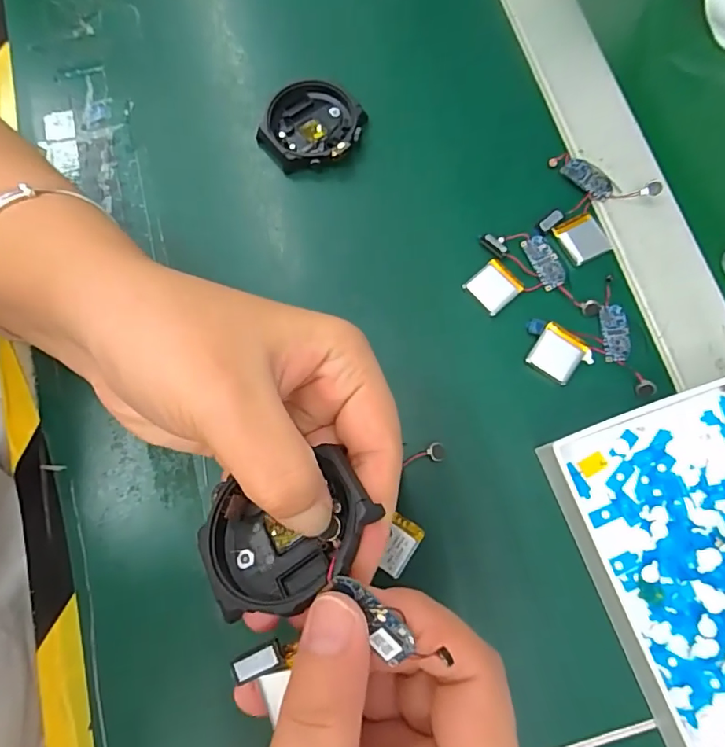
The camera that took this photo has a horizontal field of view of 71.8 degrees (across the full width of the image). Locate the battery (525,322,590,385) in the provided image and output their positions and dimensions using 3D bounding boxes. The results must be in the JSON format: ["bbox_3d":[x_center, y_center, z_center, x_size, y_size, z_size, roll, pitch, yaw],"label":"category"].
[{"bbox_3d":[0.091,-0.009,0.234,0.022,0.006,0.023,33,78,9],"label":"battery"}]

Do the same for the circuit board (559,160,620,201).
[{"bbox_3d":[0.118,-0.101,0.257,0.028,0.004,0.015,43,80,11],"label":"circuit board"}]

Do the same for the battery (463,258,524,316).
[{"bbox_3d":[0.064,-0.042,0.244,0.022,0.004,0.021,-41,78,-9],"label":"battery"}]

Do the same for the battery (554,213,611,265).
[{"bbox_3d":[0.110,-0.068,0.250,0.021,0.004,0.023,-27,76,-6],"label":"battery"}]

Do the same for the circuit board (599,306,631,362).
[{"bbox_3d":[0.121,-0.020,0.238,0.013,0.004,0.027,-4,75,0],"label":"circuit board"}]

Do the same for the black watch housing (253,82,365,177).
[{"bbox_3d":[-0.027,-0.130,0.267,0.052,0.014,0.048,0,75,1],"label":"black watch housing"}]

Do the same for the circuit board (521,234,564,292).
[{"bbox_3d":[0.090,-0.055,0.248,0.012,0.004,0.027,-22,76,-5],"label":"circuit board"}]

